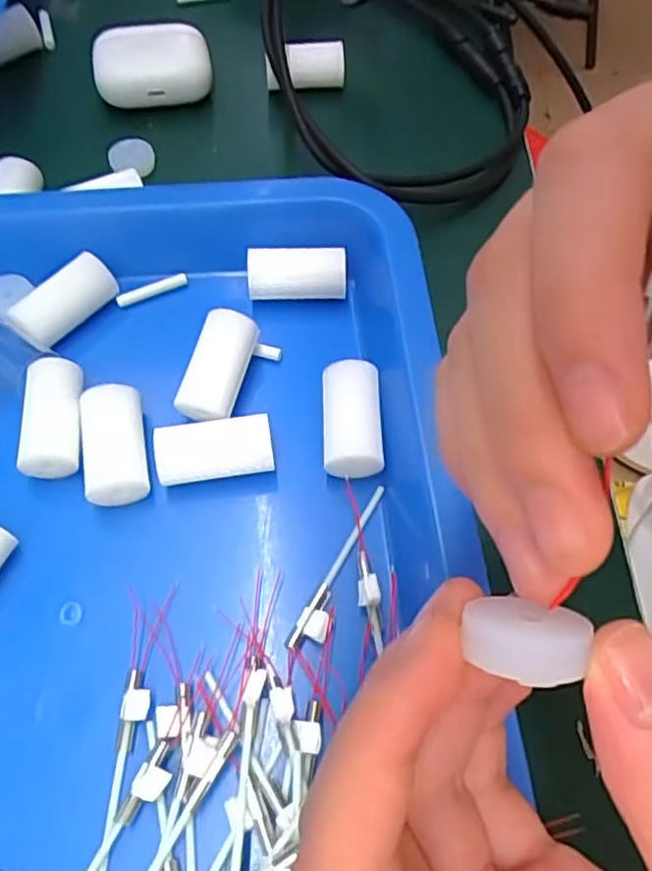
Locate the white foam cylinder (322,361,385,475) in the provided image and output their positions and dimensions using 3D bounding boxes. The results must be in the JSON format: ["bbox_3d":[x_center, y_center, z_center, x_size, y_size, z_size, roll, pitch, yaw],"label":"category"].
[{"bbox_3d":[0.009,-0.004,0.245,0.020,0.015,0.046,0,61,-2],"label":"white foam cylinder"}]

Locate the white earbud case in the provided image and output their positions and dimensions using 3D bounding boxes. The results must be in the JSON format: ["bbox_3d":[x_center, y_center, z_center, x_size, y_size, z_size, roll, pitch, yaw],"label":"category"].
[{"bbox_3d":[-0.087,-0.185,0.336,0.056,0.021,0.035,-5,63,-6],"label":"white earbud case"}]

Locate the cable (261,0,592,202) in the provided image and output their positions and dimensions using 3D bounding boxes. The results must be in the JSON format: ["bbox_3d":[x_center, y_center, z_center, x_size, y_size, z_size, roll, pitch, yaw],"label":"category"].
[{"bbox_3d":[0.048,-0.197,0.340,0.164,0.034,0.208,28,58,-7],"label":"cable"}]

